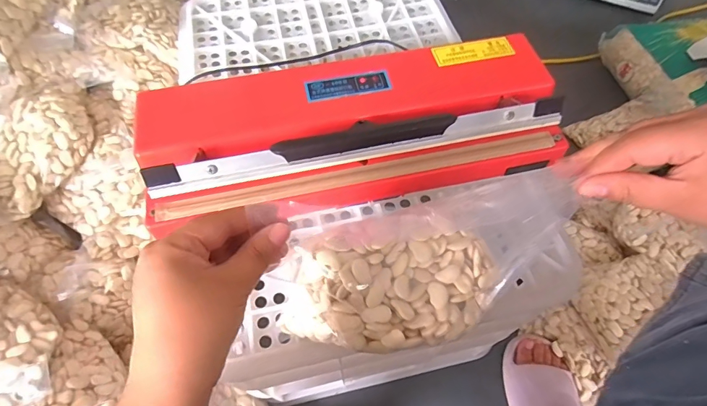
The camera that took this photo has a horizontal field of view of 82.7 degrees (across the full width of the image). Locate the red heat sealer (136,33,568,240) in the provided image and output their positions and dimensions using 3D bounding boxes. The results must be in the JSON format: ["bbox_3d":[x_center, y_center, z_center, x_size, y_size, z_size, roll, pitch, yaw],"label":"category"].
[{"bbox_3d":[0.004,-0.074,0.419,0.416,0.077,0.161,-12,61,-7],"label":"red heat sealer"}]

